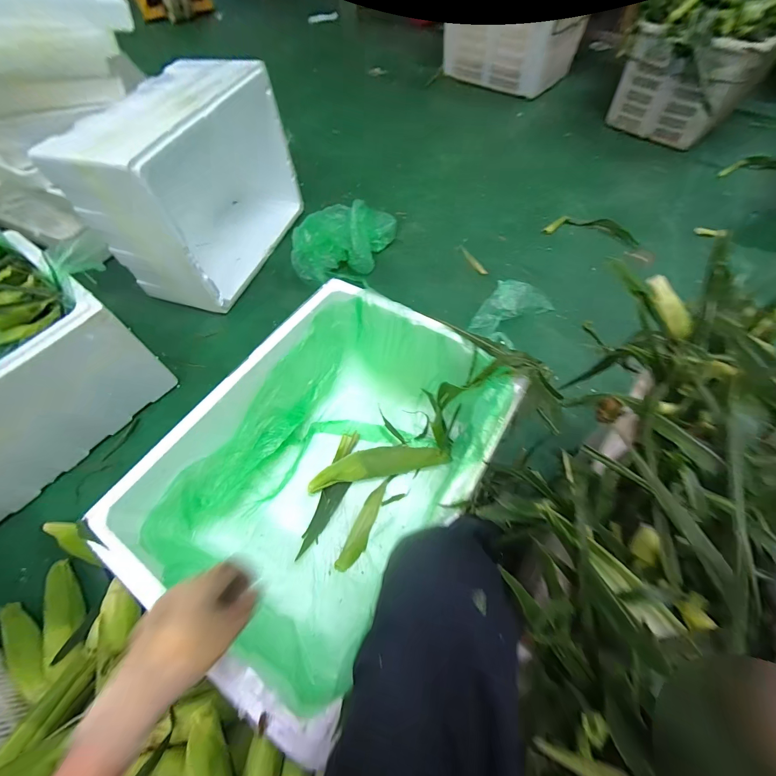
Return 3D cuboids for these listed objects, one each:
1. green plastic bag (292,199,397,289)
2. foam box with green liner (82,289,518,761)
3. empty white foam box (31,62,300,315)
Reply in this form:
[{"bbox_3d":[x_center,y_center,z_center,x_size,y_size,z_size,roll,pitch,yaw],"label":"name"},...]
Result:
[{"bbox_3d":[-0.141,-0.486,1.131,0.338,0.120,0.284,-2,60,0],"label":"green plastic bag"},{"bbox_3d":[-0.086,0.144,0.650,0.435,0.324,0.560,28,64,16],"label":"foam box with green liner"},{"bbox_3d":[-0.564,-0.606,1.041,0.324,0.460,0.594,15,61,9],"label":"empty white foam box"}]

